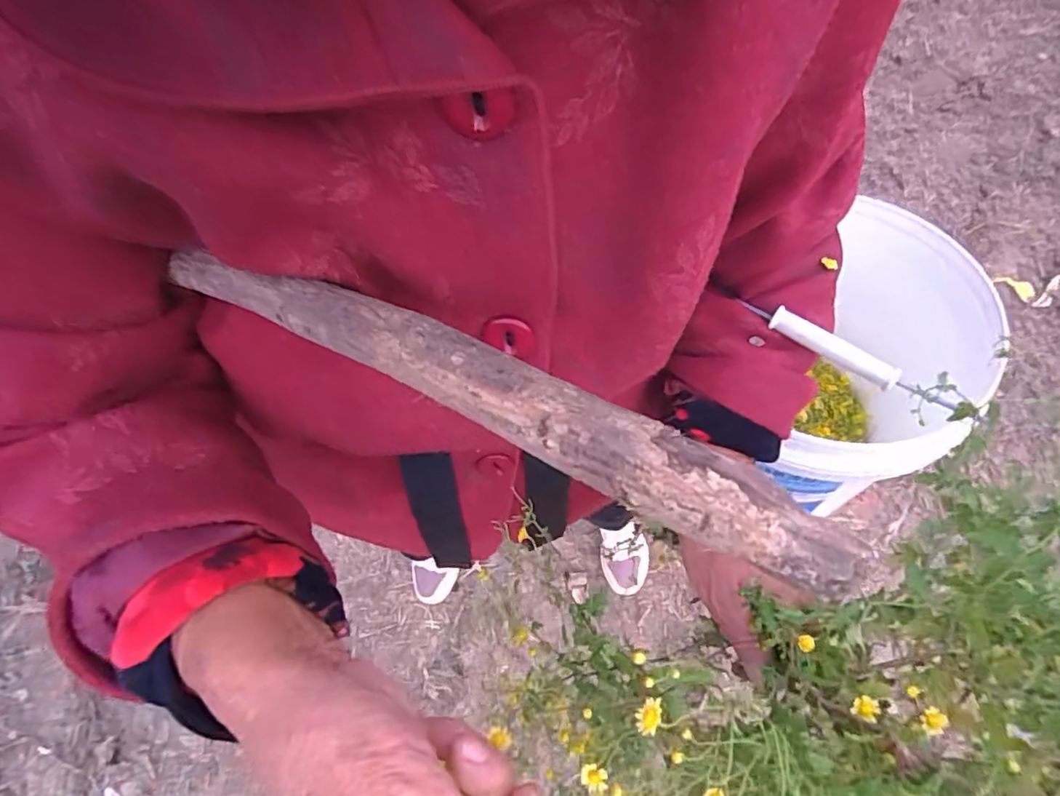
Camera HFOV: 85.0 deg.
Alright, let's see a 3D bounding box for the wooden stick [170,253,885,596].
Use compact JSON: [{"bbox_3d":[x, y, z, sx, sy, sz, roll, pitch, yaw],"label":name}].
[{"bbox_3d":[-0.036,-0.013,0.194,0.274,0.014,0.022,24,73,27],"label":"wooden stick"}]

